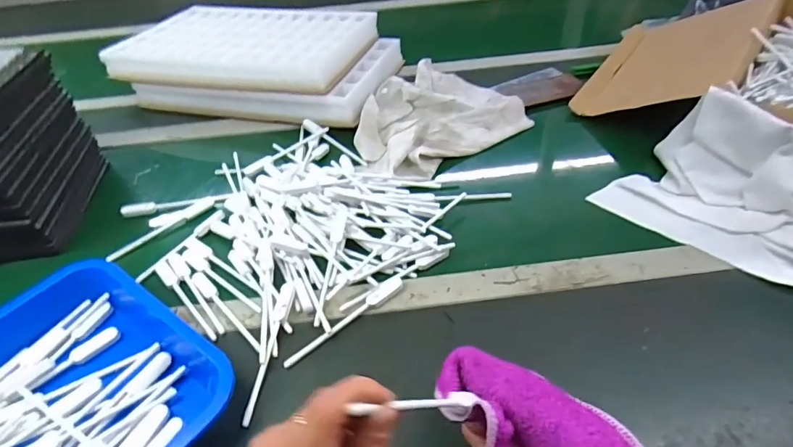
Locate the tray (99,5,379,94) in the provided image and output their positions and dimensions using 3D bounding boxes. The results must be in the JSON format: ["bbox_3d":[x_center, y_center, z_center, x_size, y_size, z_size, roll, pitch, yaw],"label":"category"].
[{"bbox_3d":[-0.270,-0.337,0.847,0.417,0.051,0.270,8,45,13],"label":"tray"}]

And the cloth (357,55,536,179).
[{"bbox_3d":[0.046,-0.183,0.736,0.278,0.039,0.246,-29,48,-23],"label":"cloth"}]

